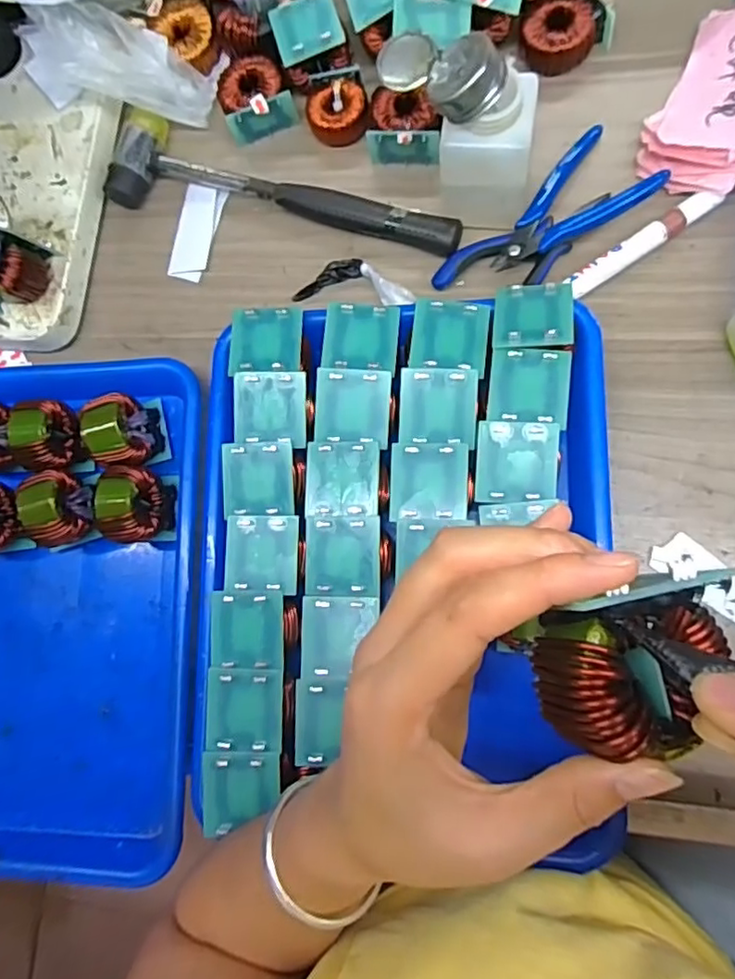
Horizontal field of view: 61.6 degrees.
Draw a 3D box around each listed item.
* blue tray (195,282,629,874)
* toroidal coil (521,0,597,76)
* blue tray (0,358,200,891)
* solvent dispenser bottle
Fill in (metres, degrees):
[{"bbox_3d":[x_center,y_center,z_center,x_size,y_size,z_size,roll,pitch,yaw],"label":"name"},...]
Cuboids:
[{"bbox_3d":[0.021,0.040,0.372,0.245,0.044,0.314,-4,81,9],"label":"blue tray"},{"bbox_3d":[0.129,-0.311,0.422,0.047,0.025,0.042,-3,81,9],"label":"toroidal coil"},{"bbox_3d":[-0.231,0.079,0.414,0.256,0.053,0.333,0,82,10],"label":"blue tray"},{"bbox_3d":[0.055,-0.212,0.366,0.088,0.089,0.067,4,83,10],"label":"solvent dispenser bottle"}]

